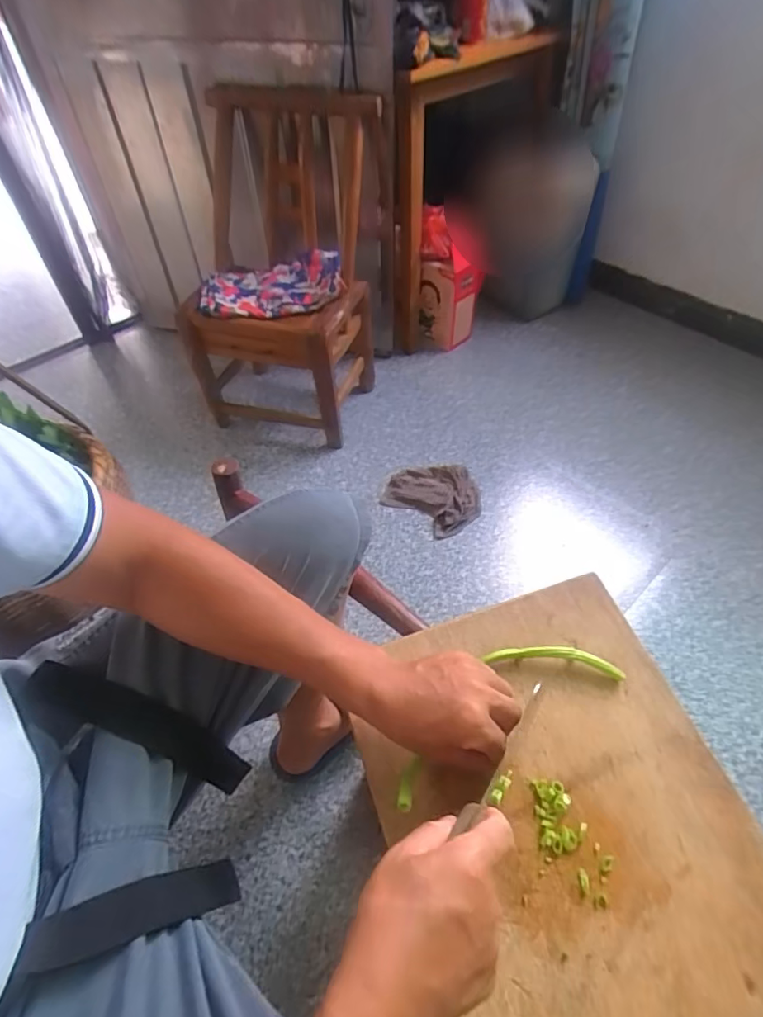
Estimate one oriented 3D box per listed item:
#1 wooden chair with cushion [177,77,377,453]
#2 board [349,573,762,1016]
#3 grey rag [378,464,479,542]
[{"bbox_3d":[-0.227,-0.503,1.126,0.423,0.635,0.381,13,53,11],"label":"wooden chair with cushion"},{"bbox_3d":[0.155,0.265,0.425,0.286,0.016,0.382,-17,60,-11],"label":"board"},{"bbox_3d":[0.109,-0.023,1.117,0.206,0.045,0.167,6,52,6],"label":"grey rag"}]

